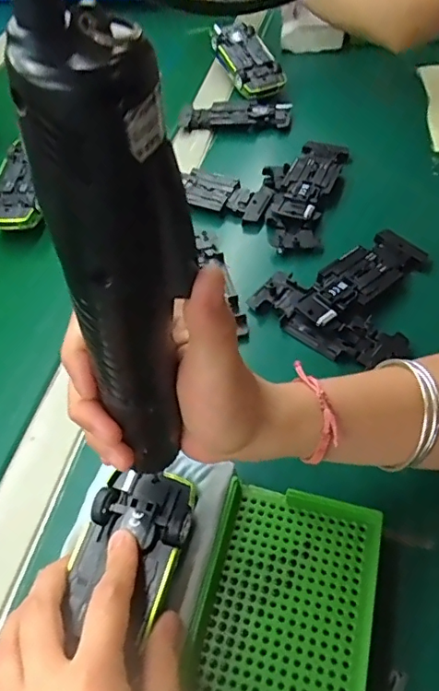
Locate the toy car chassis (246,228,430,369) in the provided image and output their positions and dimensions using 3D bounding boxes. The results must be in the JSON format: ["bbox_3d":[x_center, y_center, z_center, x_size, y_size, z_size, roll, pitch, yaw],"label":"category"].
[{"bbox_3d":[0.113,-0.049,0.441,0.122,0.019,0.136,34,62,27],"label":"toy car chassis"}]

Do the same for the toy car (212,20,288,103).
[{"bbox_3d":[0.036,-0.351,0.658,0.056,0.025,0.129,-21,66,-11],"label":"toy car"}]

